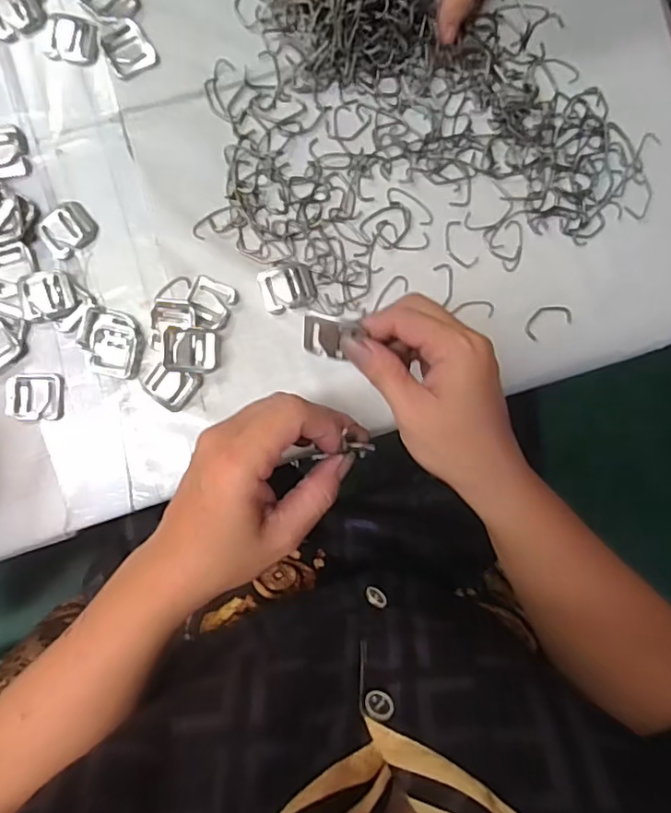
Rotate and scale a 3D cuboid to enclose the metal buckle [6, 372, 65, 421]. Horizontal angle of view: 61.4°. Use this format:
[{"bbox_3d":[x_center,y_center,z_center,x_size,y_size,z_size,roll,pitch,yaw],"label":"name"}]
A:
[{"bbox_3d":[-0.201,-0.007,0.378,0.037,0.004,0.032,1,89,-4],"label":"metal buckle"}]

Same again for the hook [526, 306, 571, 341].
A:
[{"bbox_3d":[0.149,-0.061,0.395,0.034,0.004,0.018,-28,91,-4],"label":"hook"}]

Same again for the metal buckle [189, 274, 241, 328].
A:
[{"bbox_3d":[-0.084,-0.069,0.382,0.031,0.009,0.033,20,88,-3],"label":"metal buckle"}]

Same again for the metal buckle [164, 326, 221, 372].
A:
[{"bbox_3d":[-0.096,-0.038,0.378,0.034,0.012,0.029,3,89,-4],"label":"metal buckle"}]

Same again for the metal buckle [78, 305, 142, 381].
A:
[{"bbox_3d":[-0.150,-0.043,0.379,0.043,0.005,0.043,15,88,-3],"label":"metal buckle"}]

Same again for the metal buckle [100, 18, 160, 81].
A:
[{"bbox_3d":[-0.141,-0.243,0.383,0.030,0.004,0.035,-34,91,-3],"label":"metal buckle"}]

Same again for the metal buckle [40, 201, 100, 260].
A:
[{"bbox_3d":[-0.181,-0.120,0.382,0.037,0.004,0.030,-38,92,-3],"label":"metal buckle"}]

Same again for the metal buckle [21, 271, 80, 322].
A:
[{"bbox_3d":[-0.192,-0.074,0.376,0.034,0.004,0.032,-16,90,-4],"label":"metal buckle"}]

